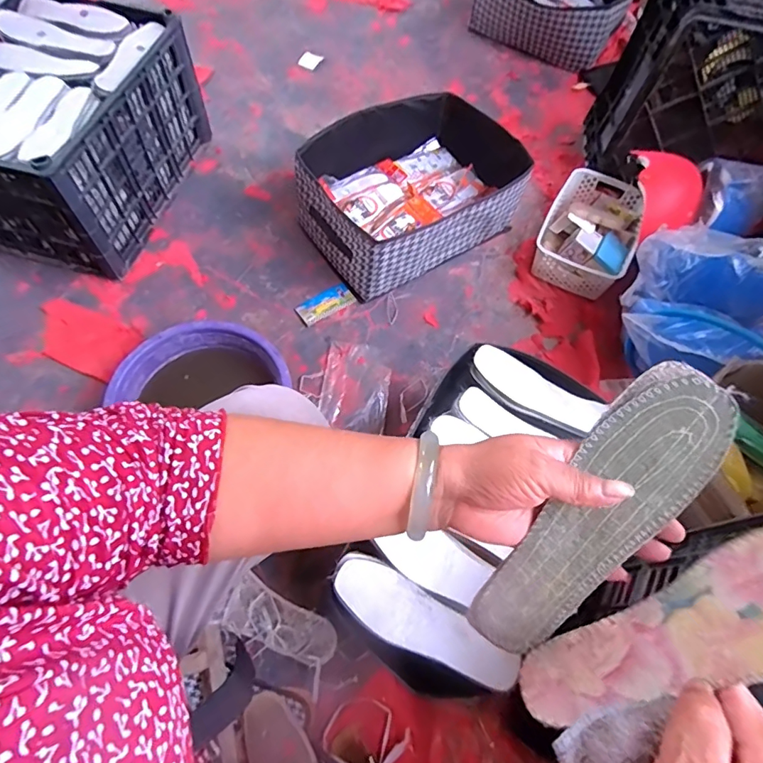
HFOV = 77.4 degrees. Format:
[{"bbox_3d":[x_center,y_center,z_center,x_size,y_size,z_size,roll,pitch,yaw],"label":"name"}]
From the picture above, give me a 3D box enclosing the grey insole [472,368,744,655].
[{"bbox_3d":[0.140,0.089,0.314,0.067,0.011,0.220,38,98,15],"label":"grey insole"}]

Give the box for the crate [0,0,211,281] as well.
[{"bbox_3d":[-0.655,-0.527,1.002,0.394,0.270,0.477,15,65,5],"label":"crate"}]

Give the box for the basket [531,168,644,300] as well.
[{"bbox_3d":[0.473,-0.344,1.075,0.196,0.084,0.305,25,66,10],"label":"basket"}]

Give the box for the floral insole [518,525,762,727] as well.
[{"bbox_3d":[0.176,0.141,0.269,0.213,0.065,0.011,-41,111,16],"label":"floral insole"}]

